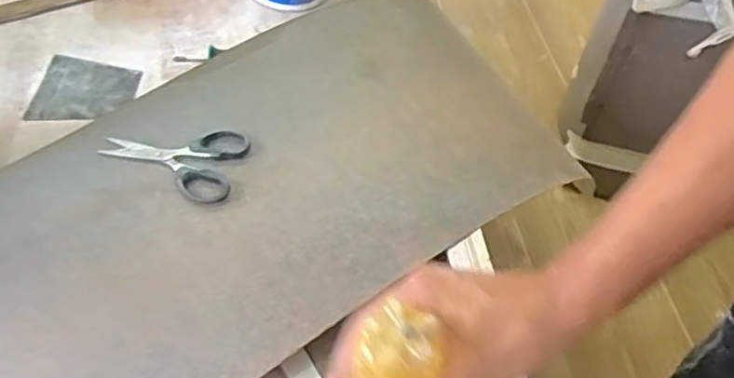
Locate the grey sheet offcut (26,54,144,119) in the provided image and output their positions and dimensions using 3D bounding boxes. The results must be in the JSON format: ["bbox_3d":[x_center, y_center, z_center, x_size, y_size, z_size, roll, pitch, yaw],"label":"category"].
[{"bbox_3d":[-0.282,-0.098,0.693,0.092,0.012,0.084,3,49,-6],"label":"grey sheet offcut"}]

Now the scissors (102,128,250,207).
[{"bbox_3d":[-0.166,-0.029,0.592,0.117,0.011,0.073,15,49,4],"label":"scissors"}]

